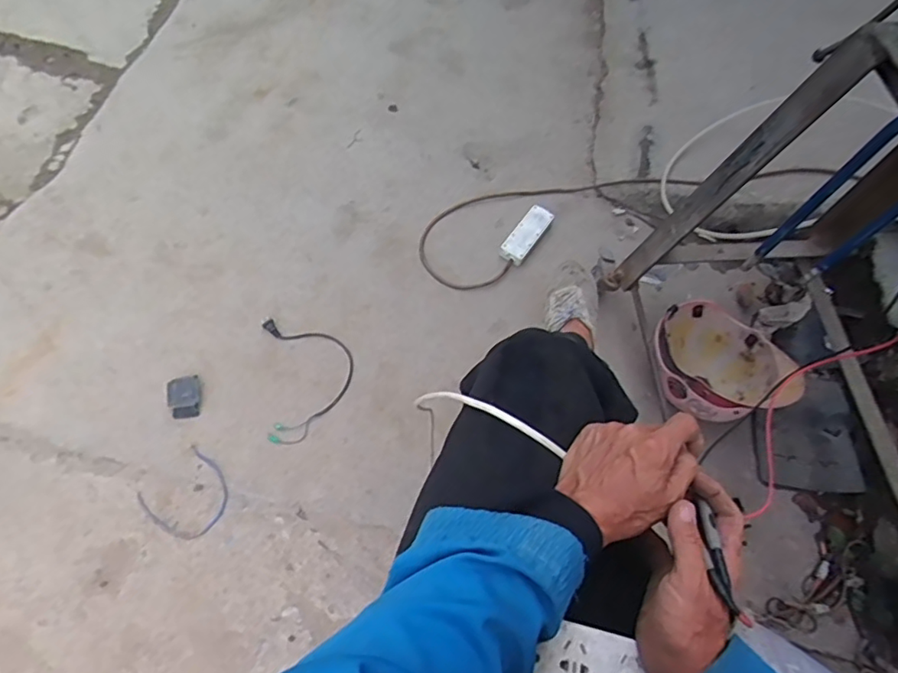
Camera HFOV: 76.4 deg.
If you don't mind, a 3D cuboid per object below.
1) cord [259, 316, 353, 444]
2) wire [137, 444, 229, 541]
[{"bbox_3d":[-0.283,0.077,1.157,0.174,0.018,0.269,-8,64,-6],"label":"cord"},{"bbox_3d":[-0.469,0.290,1.030,0.139,0.005,0.135,40,69,17],"label":"wire"}]

